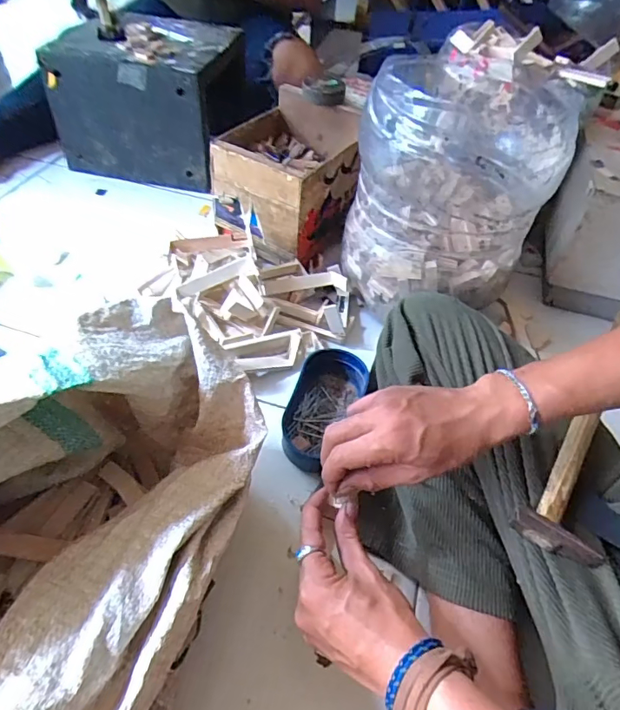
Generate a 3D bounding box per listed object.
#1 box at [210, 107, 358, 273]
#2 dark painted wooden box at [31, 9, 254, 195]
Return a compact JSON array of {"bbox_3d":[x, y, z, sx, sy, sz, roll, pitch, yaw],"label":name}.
[{"bbox_3d":[-0.033,-0.253,0.759,0.179,0.160,0.166,25,50,16],"label":"box"},{"bbox_3d":[-0.279,-0.461,0.892,0.283,0.206,0.215,11,47,4],"label":"dark painted wooden box"}]

